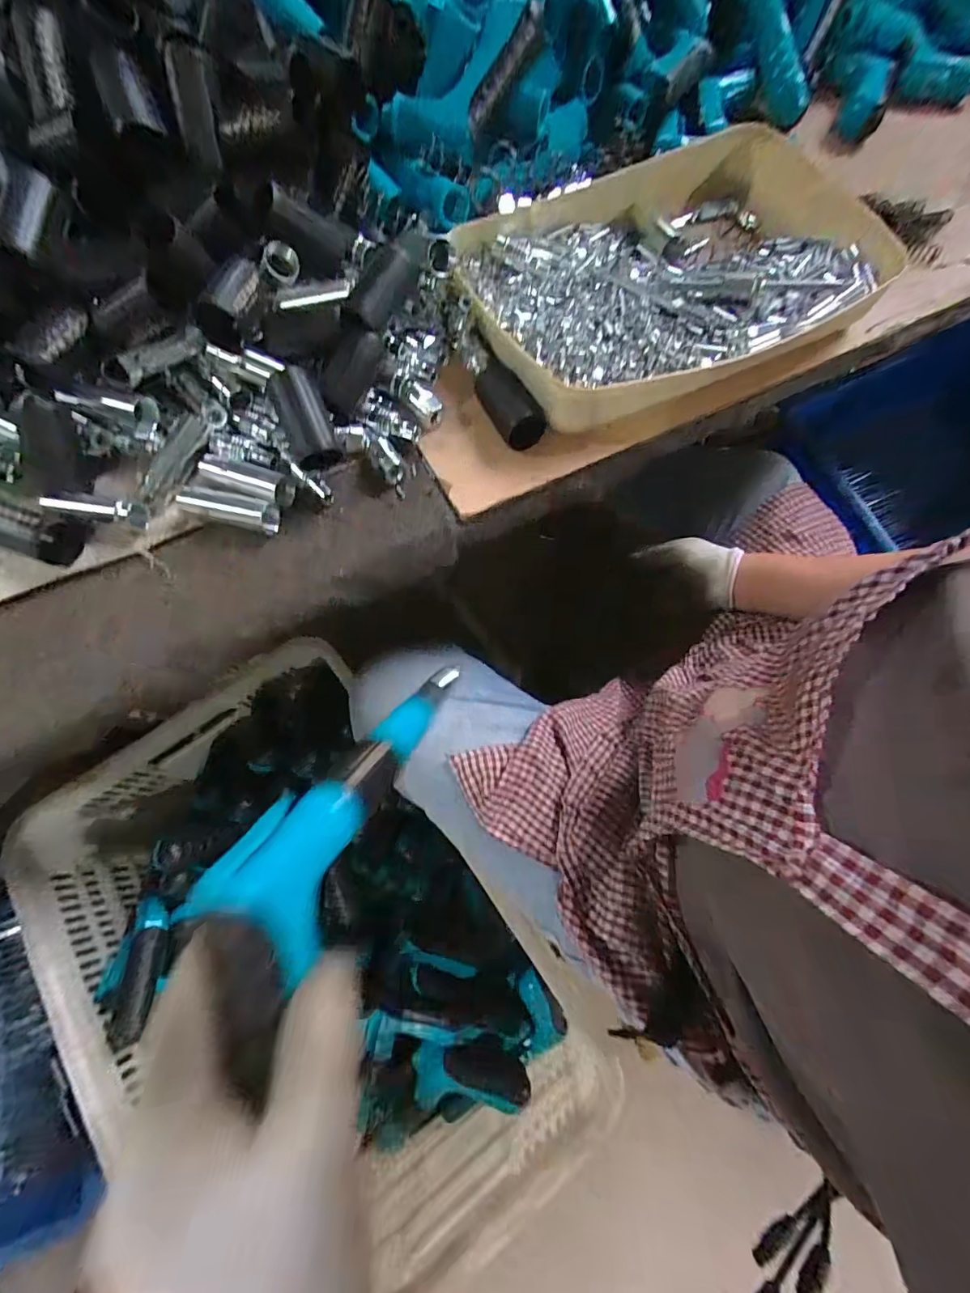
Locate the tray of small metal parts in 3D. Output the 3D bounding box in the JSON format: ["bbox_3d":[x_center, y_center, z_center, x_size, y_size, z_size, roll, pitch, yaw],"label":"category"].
[{"bbox_3d":[0.162,-0.324,0.416,0.357,0.047,0.246,-29,71,-9],"label":"tray of small metal parts"}]

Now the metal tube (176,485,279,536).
[{"bbox_3d":[-0.192,-0.104,0.357,0.076,0.015,0.022,13,70,6],"label":"metal tube"}]

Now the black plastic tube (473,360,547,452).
[{"bbox_3d":[0.018,-0.191,0.380,0.031,0.028,0.070,-26,71,-8],"label":"black plastic tube"}]

